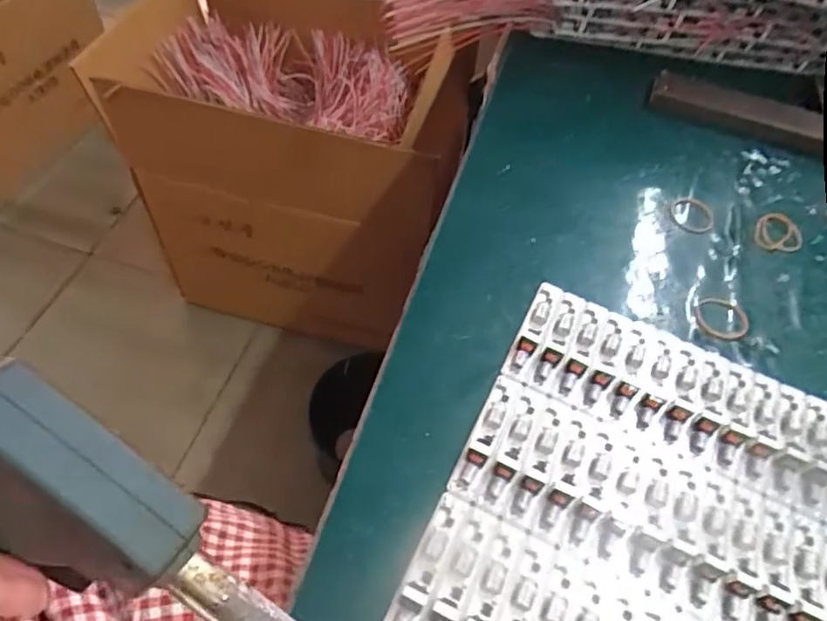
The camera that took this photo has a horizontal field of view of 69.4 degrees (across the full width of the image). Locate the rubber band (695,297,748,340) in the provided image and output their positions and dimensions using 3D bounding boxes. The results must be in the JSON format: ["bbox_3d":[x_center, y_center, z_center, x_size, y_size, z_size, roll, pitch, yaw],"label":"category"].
[{"bbox_3d":[0.192,0.005,0.371,0.035,0.004,0.029,0,56,-5],"label":"rubber band"}]

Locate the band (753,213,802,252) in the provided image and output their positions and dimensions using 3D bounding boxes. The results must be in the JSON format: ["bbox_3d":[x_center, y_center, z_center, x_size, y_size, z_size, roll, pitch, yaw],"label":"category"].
[{"bbox_3d":[0.257,-0.055,0.421,0.032,0.004,0.037,16,56,6],"label":"band"}]

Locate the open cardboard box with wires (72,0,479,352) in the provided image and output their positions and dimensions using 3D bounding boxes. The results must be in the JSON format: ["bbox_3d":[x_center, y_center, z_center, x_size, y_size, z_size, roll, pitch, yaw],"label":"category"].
[{"bbox_3d":[-0.224,-0.230,1.022,0.519,0.480,0.333,12,55,4],"label":"open cardboard box with wires"}]

